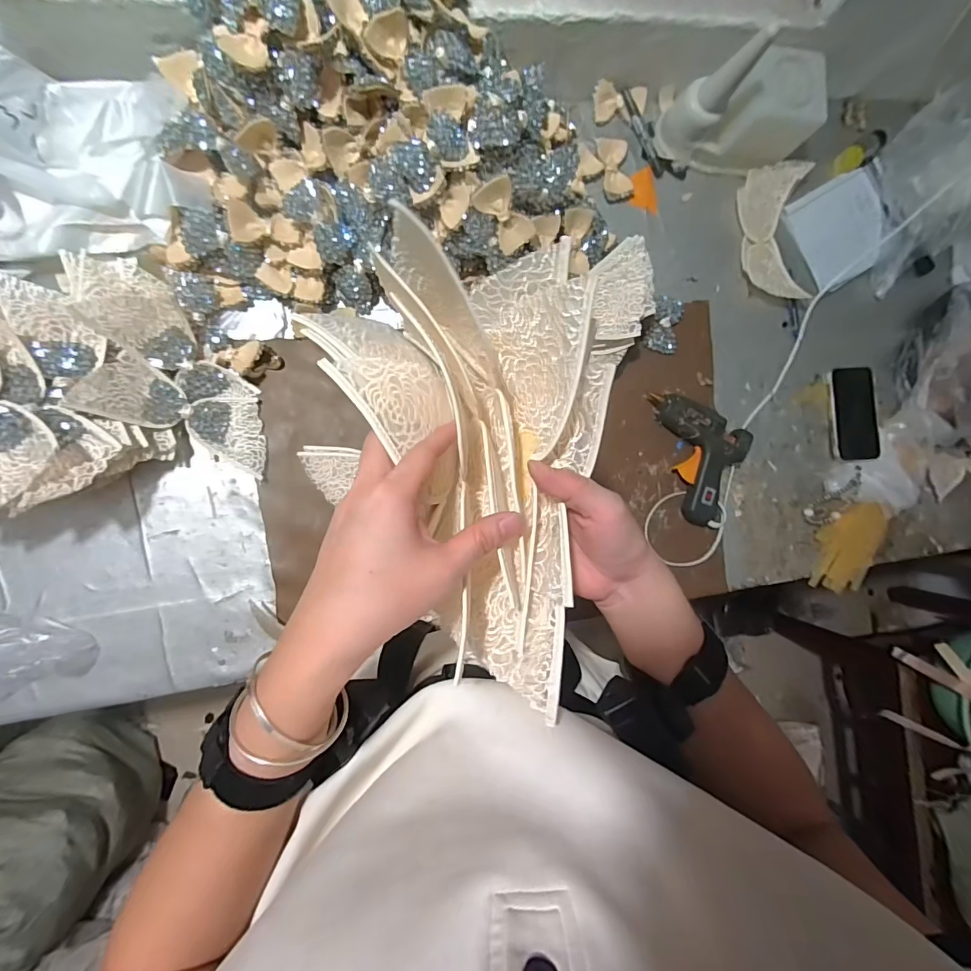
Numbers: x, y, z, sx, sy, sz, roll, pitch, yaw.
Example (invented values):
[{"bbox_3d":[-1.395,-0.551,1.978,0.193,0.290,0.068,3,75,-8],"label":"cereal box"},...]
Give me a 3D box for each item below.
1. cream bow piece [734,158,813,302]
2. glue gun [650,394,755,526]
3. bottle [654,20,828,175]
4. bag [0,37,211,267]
[{"bbox_3d":[0.464,-0.411,0.736,0.115,0.033,0.207,-2,91,-9],"label":"cream bow piece"},{"bbox_3d":[0.354,-0.051,0.712,0.130,0.046,0.224,-18,93,-9],"label":"glue gun"},{"bbox_3d":[0.380,-0.547,0.657,0.192,0.159,0.107,-4,91,-9],"label":"bottle"},{"bbox_3d":[-0.484,-0.390,0.493,0.277,0.114,0.223,-10,92,-9],"label":"bag"}]

